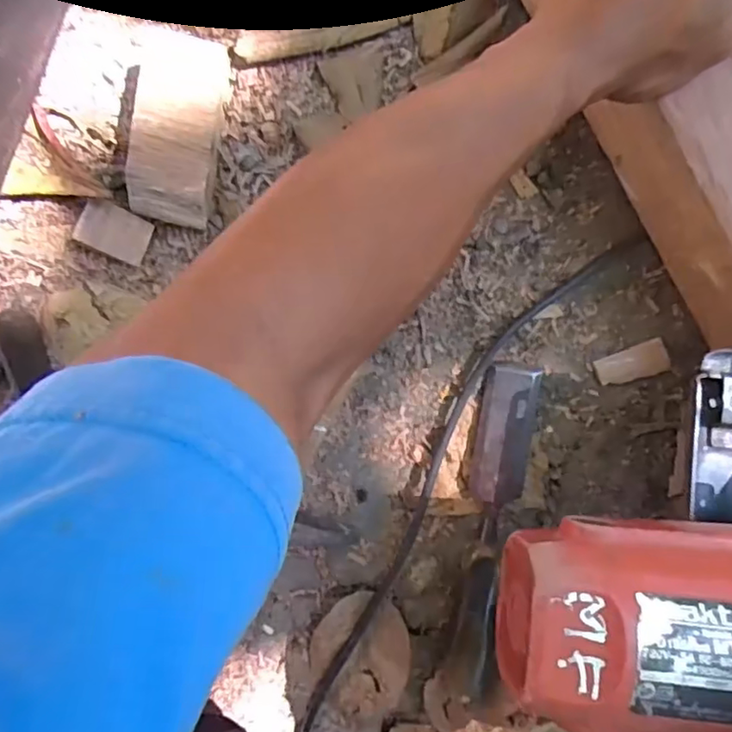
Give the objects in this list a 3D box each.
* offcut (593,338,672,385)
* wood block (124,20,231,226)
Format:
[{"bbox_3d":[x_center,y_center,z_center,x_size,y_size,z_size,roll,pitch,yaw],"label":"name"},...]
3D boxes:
[{"bbox_3d":[0.192,-0.001,0.416,0.050,0.006,0.024,-19,95,3],"label":"offcut"},{"bbox_3d":[-0.121,-0.156,0.381,0.053,0.033,0.119,10,96,-1],"label":"wood block"}]

